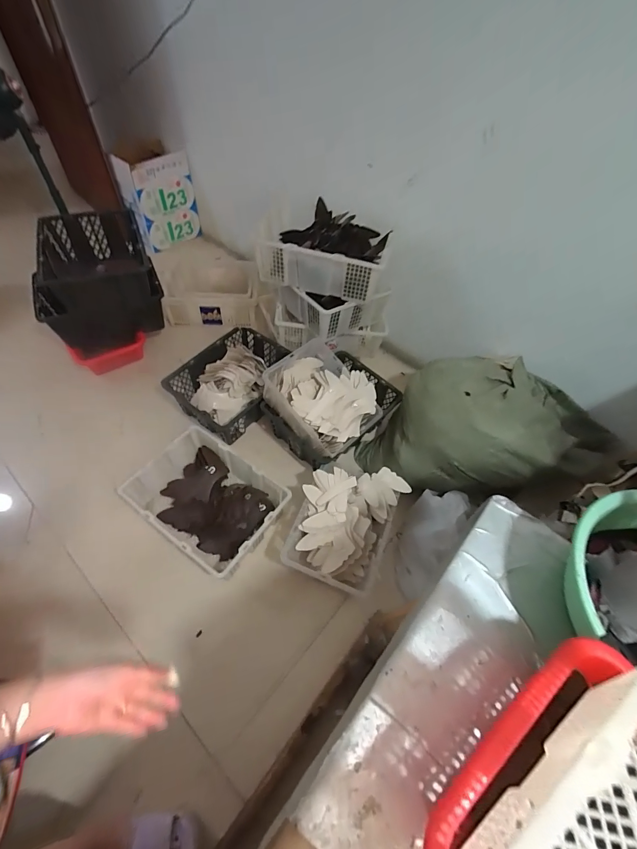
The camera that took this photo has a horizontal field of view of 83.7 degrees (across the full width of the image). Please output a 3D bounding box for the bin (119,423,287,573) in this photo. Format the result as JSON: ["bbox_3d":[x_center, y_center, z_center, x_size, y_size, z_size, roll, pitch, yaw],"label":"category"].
[{"bbox_3d":[-0.386,0.255,1.252,0.488,0.171,0.358,33,59,17],"label":"bin"}]

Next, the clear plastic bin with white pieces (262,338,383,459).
[{"bbox_3d":[0.028,-0.111,1.313,0.326,0.189,0.398,-35,65,-26],"label":"clear plastic bin with white pieces"}]

